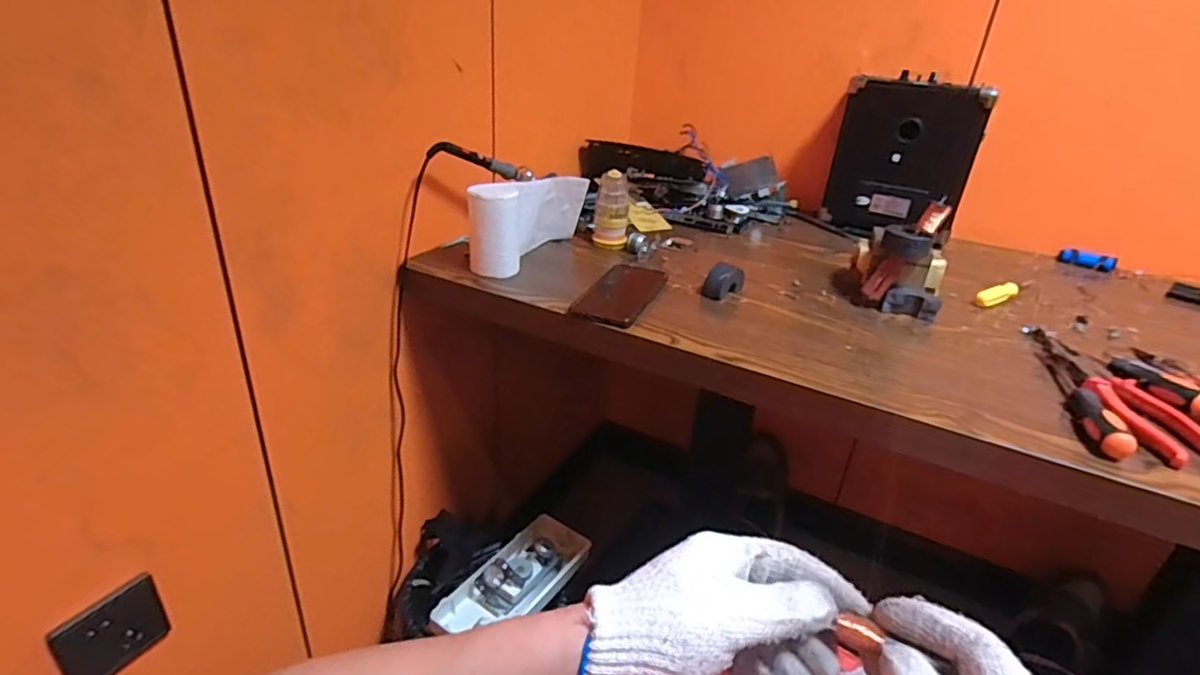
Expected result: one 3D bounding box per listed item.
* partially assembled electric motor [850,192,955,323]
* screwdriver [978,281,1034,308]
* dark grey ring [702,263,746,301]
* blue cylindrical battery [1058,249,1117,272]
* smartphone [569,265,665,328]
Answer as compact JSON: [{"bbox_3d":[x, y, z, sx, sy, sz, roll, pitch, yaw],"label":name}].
[{"bbox_3d":[0.372,-0.098,0.748,0.112,0.130,0.066,19,30,24],"label":"partially assembled electric motor"},{"bbox_3d":[0.549,-0.060,0.821,0.119,0.022,0.022,-13,32,-31],"label":"screwdriver"},{"bbox_3d":[0.157,-0.074,0.763,0.032,0.035,0.065,23,32,30],"label":"dark grey ring"},{"bbox_3d":[0.778,-0.125,0.969,0.027,0.022,0.075,-19,36,-39],"label":"blue cylindrical battery"},{"bbox_3d":[0.028,-0.057,0.740,0.077,0.006,0.172,14,29,16],"label":"smartphone"}]

